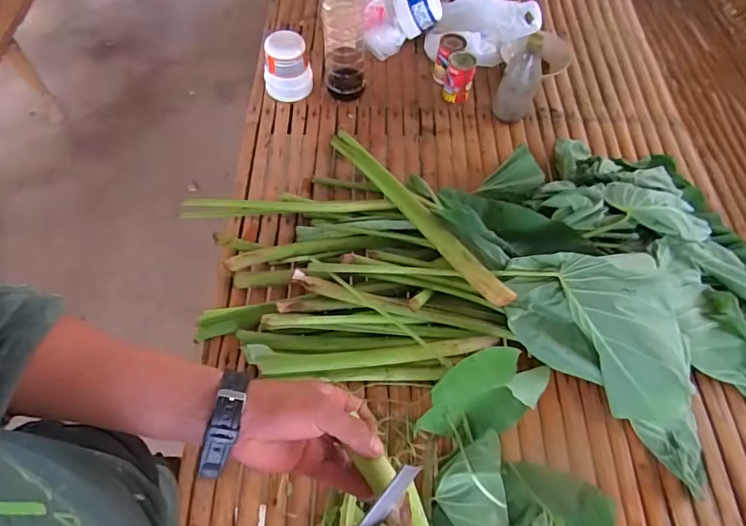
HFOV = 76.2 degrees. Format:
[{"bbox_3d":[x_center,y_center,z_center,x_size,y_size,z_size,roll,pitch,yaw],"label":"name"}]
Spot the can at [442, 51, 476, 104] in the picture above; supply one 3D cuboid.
[{"bbox_3d":[0.167,-0.360,0.928,0.052,0.087,0.051,1,59,-1],"label":"can"}]

